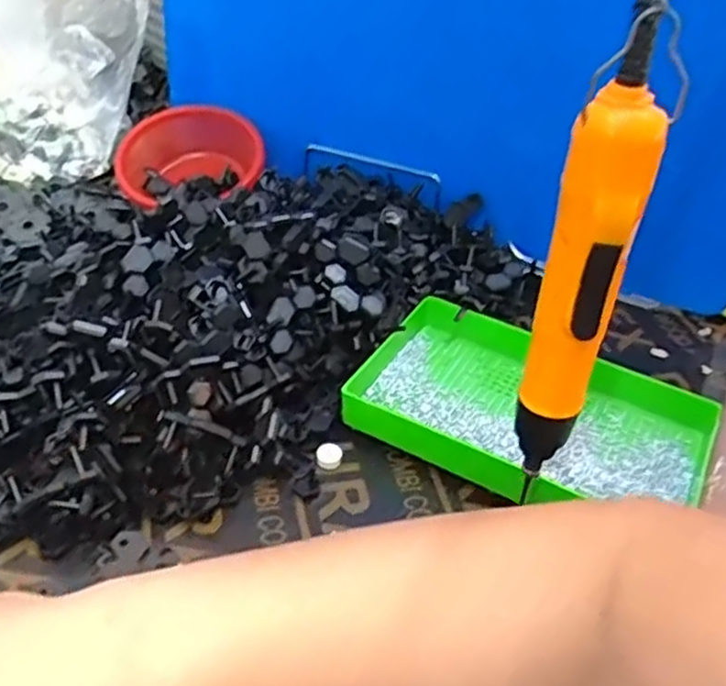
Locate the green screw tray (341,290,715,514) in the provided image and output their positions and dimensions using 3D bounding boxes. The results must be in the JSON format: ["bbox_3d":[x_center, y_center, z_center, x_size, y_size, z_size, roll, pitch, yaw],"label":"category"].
[{"bbox_3d":[0.124,0.053,0.546,0.252,0.038,0.162,24,43,21],"label":"green screw tray"}]

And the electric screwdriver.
[{"bbox_3d":[0.094,-0.013,0.337,0.035,0.198,0.032,17,40,14],"label":"electric screwdriver"}]

